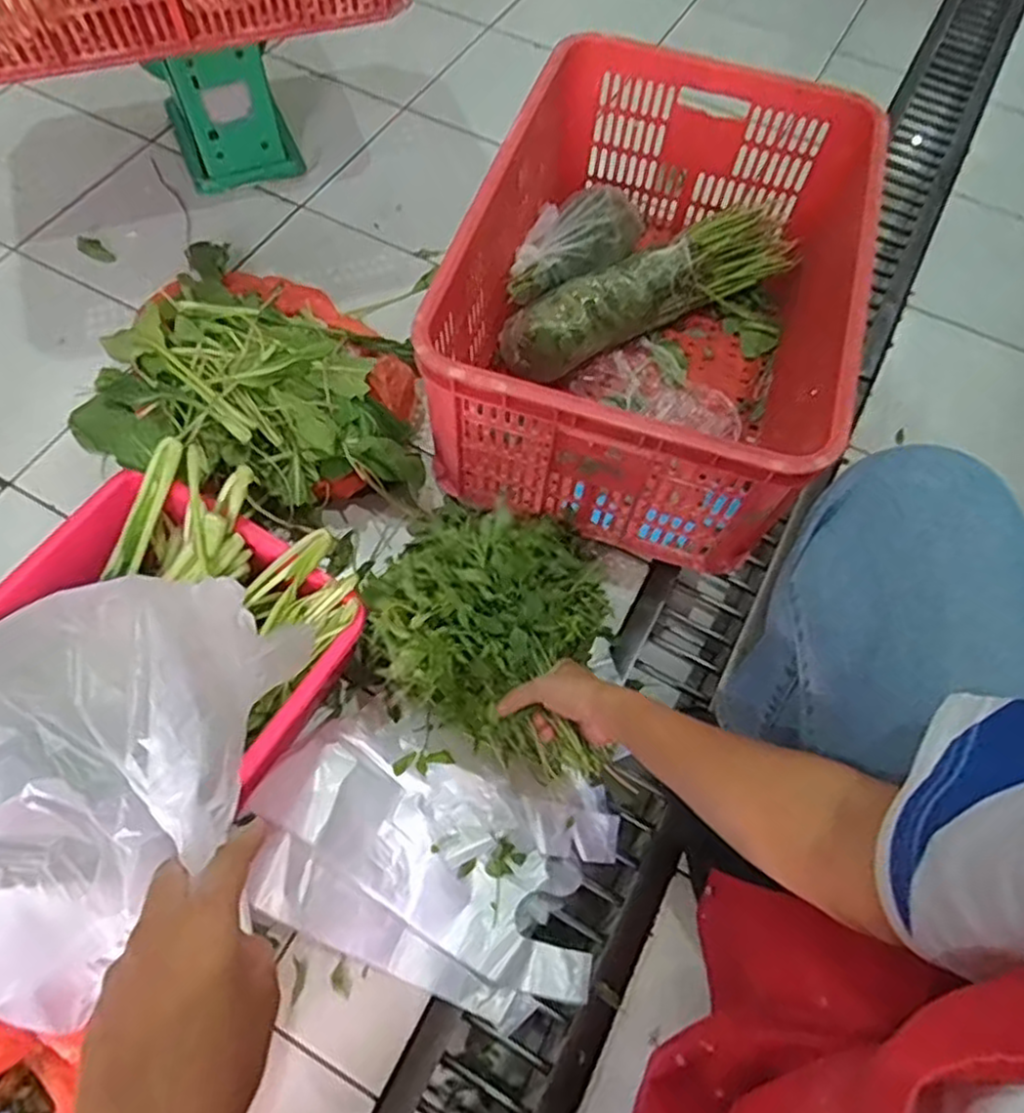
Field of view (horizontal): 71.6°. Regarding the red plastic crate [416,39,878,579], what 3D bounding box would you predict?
[{"bbox_3d":[0.176,-0.328,0.905,0.419,0.269,0.610,17,64,5],"label":"red plastic crate"}]

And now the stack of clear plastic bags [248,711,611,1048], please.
[{"bbox_3d":[-0.073,0.285,0.685,0.332,0.067,0.221,19,64,6],"label":"stack of clear plastic bags"}]

